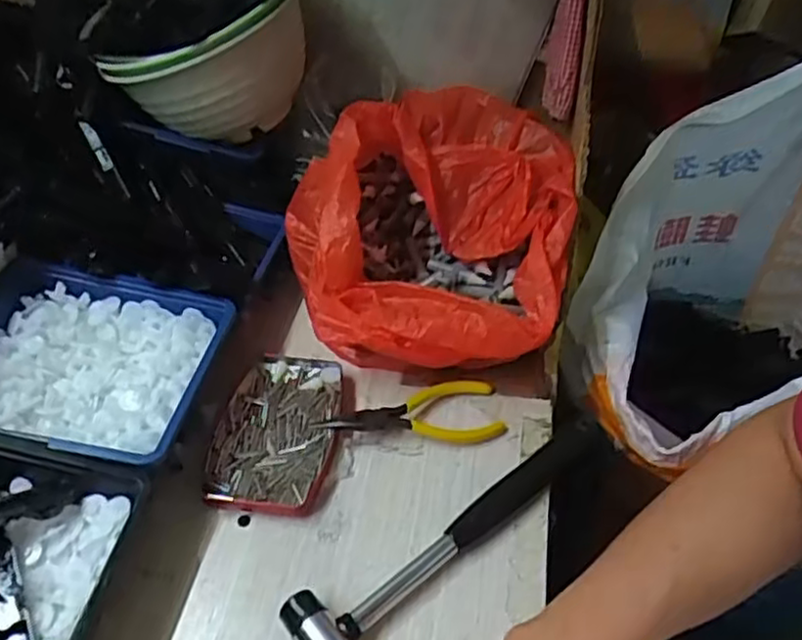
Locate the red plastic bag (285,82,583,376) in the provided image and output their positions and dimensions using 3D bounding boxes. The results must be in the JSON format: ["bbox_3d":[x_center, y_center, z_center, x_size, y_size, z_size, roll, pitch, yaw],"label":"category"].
[{"bbox_3d":[0.026,-0.072,0.541,0.202,0.131,0.237,9,46,14],"label":"red plastic bag"}]

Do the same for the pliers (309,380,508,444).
[{"bbox_3d":[0.005,0.061,0.483,0.126,0.020,0.047,-5,44,0],"label":"pliers"}]

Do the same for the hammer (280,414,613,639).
[{"bbox_3d":[0.043,0.128,0.415,0.229,0.021,0.055,-28,49,-22],"label":"hammer"}]

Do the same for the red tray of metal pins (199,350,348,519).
[{"bbox_3d":[-0.083,0.076,0.482,0.083,0.017,0.123,2,45,7],"label":"red tray of metal pins"}]

